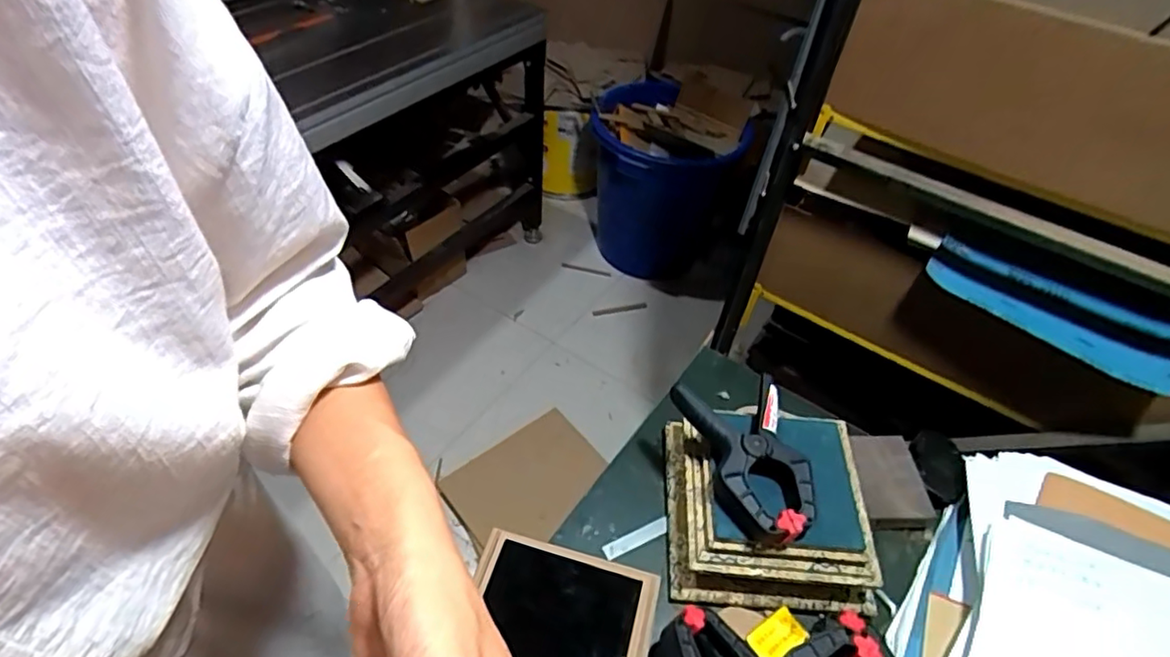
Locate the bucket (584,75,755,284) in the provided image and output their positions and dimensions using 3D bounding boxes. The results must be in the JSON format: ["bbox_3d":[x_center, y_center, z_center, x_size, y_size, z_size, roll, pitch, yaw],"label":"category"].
[{"bbox_3d":[0.237,-0.433,1.850,0.418,0.438,0.479,23,49,16],"label":"bucket"}]

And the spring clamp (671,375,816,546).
[{"bbox_3d":[0.154,0.118,0.557,0.102,0.040,0.158,-8,48,-13],"label":"spring clamp"}]

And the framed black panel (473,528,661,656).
[{"bbox_3d":[-0.025,0.270,0.516,0.157,0.047,0.160,13,47,7],"label":"framed black panel"}]

